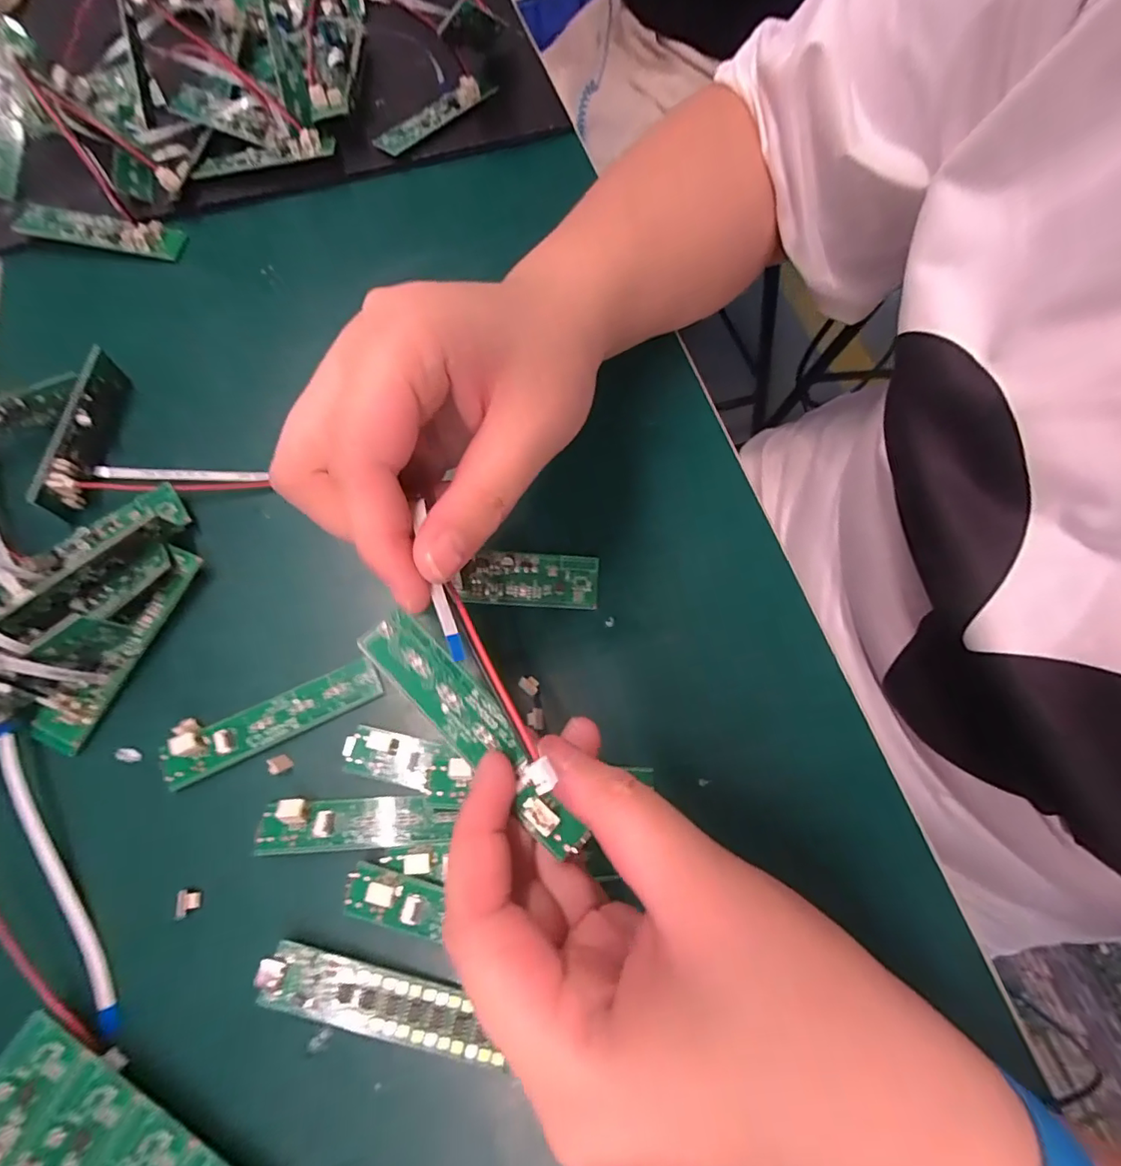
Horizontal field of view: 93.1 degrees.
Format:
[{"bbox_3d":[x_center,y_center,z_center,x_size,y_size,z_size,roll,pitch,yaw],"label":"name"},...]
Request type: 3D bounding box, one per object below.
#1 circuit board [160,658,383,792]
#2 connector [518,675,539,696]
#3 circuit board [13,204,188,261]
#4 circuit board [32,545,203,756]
[{"bbox_3d":[-0.113,0.053,0.208,0.082,0.010,0.022,-22,70,-6],"label":"circuit board"},{"bbox_3d":[-0.012,0.040,0.213,0.009,0.004,0.006,34,74,13],"label":"connector"},{"bbox_3d":[-0.260,-0.201,0.300,0.089,0.012,0.022,9,79,-2],"label":"circuit board"},{"bbox_3d":[-0.177,0.024,0.214,0.018,0.009,0.086,28,73,-12],"label":"circuit board"}]

